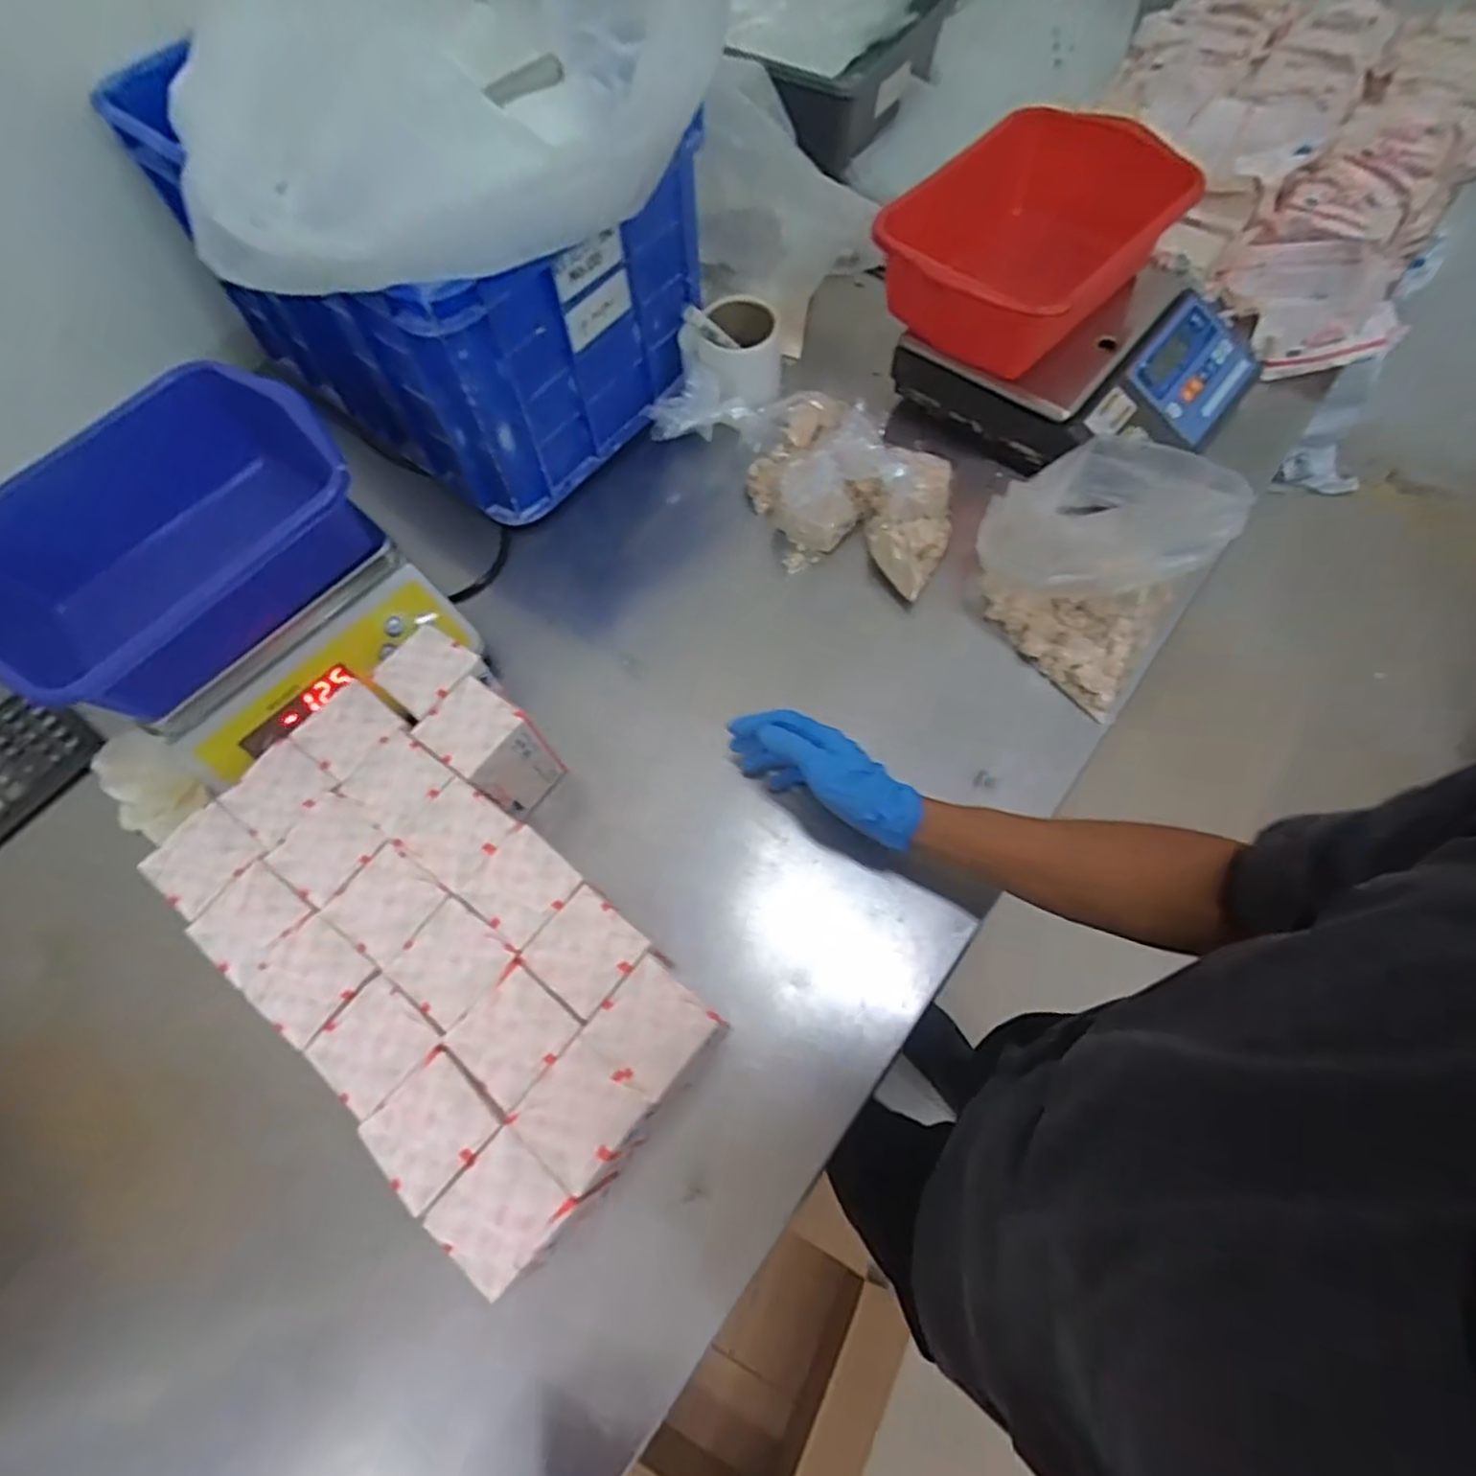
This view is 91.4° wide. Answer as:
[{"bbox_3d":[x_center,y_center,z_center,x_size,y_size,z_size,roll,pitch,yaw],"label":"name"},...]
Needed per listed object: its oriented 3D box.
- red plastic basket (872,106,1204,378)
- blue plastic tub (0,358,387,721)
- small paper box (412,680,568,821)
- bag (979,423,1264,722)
[{"bbox_3d":[0.307,-0.520,0.749,0.339,0.109,0.193,-37,71,-13],"label":"red plastic basket"},{"bbox_3d":[-0.455,-0.157,0.581,0.175,0.102,0.289,38,72,17],"label":"blue plastic tub"},{"bbox_3d":[-0.207,0.013,0.612,0.071,0.118,0.067,33,71,16],"label":"small paper box"},{"bbox_3d":[0.339,-0.174,0.654,0.183,0.149,0.176,-39,70,-14],"label":"bag"}]

